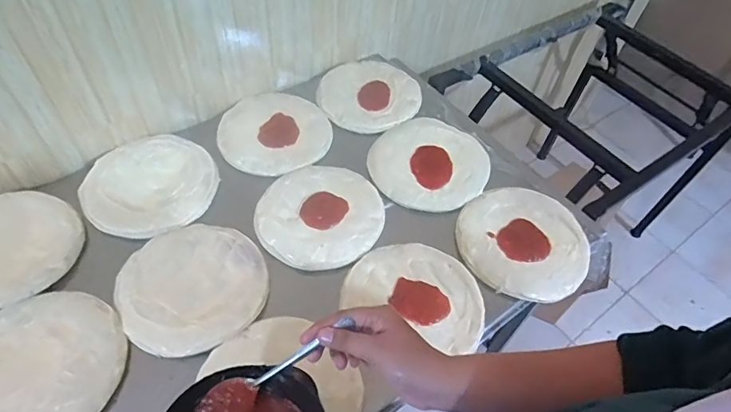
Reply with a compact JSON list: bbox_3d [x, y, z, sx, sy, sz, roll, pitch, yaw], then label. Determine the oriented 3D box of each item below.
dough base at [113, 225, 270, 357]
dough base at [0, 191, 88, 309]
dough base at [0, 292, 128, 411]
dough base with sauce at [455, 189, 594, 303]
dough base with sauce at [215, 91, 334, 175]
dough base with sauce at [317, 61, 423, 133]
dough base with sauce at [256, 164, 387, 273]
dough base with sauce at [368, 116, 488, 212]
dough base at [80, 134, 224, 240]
[{"bbox_3d":[-0.241,0.107,0.654,0.193,0.013,0.193,1,53,-2],"label":"dough base"},{"bbox_3d":[-0.511,0.057,0.657,0.173,0.023,0.193,24,56,15],"label":"dough base"},{"bbox_3d":[-0.406,0.196,0.570,0.201,0.016,0.195,4,48,-4],"label":"dough base"},{"bbox_3d":[0.251,0.055,0.741,0.204,0.030,0.204,3,53,-5],"label":"dough base with sauce"},{"bbox_3d":[-0.166,-0.139,0.850,0.197,0.022,0.194,1,53,-2],"label":"dough base with sauce"},{"bbox_3d":[0.003,-0.223,0.920,0.194,0.018,0.184,1,53,-2],"label":"dough base with sauce"},{"bbox_3d":[-0.070,0.009,0.747,0.189,0.011,0.196,25,56,15],"label":"dough base with sauce"},{"bbox_3d":[0.112,-0.083,0.818,0.199,0.015,0.195,1,53,-2],"label":"dough base with sauce"},{"bbox_3d":[-0.350,-0.038,0.764,0.197,0.019,0.199,1,53,-2],"label":"dough base"}]

